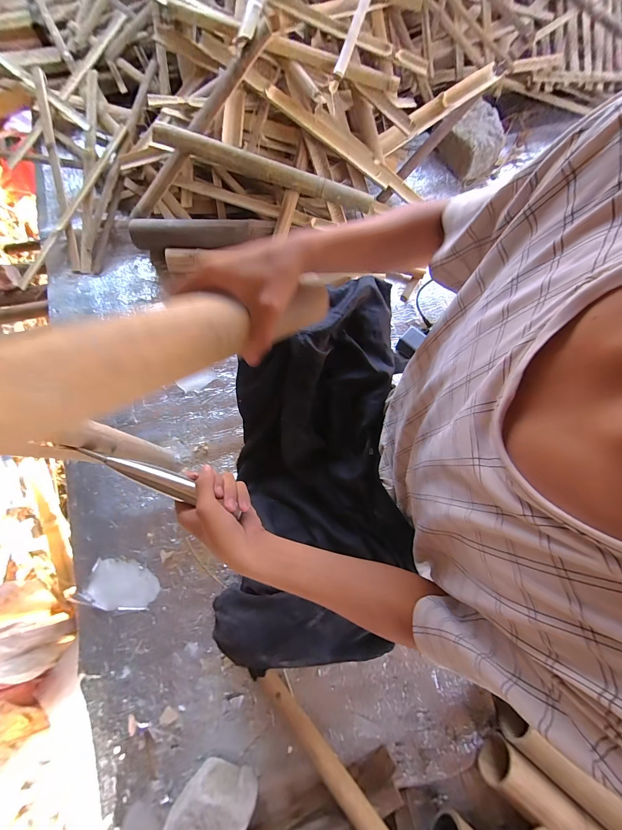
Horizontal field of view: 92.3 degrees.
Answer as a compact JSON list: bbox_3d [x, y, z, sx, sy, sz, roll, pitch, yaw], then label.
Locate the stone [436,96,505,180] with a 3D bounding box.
[{"bbox_3d":[0.477,-0.788,0.864,0.149,0.072,0.194,42,80,8],"label":"stone"}]

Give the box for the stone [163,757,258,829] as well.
[{"bbox_3d":[-0.187,0.741,0.561,0.121,0.077,0.134,35,79,7],"label":"stone"}]

